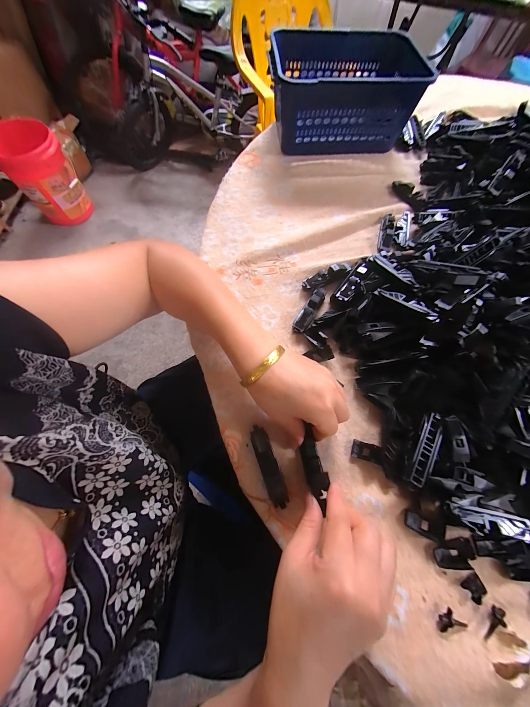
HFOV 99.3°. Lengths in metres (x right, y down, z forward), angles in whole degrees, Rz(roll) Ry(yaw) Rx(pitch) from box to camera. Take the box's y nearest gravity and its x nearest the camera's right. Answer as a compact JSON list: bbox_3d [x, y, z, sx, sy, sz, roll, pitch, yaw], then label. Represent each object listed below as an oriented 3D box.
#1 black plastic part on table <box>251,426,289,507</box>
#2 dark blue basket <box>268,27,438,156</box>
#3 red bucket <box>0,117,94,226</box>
[{"bbox_3d":[0.004,0.118,0.240,0.018,0.015,0.080,-19,72,-9],"label":"black plastic part on table"},{"bbox_3d":[0.128,-0.467,0.407,0.218,0.097,0.179,-5,70,-4],"label":"dark blue basket"},{"bbox_3d":[-1.030,-0.827,1.075,0.258,0.348,0.244,1,70,-2],"label":"red bucket"}]

